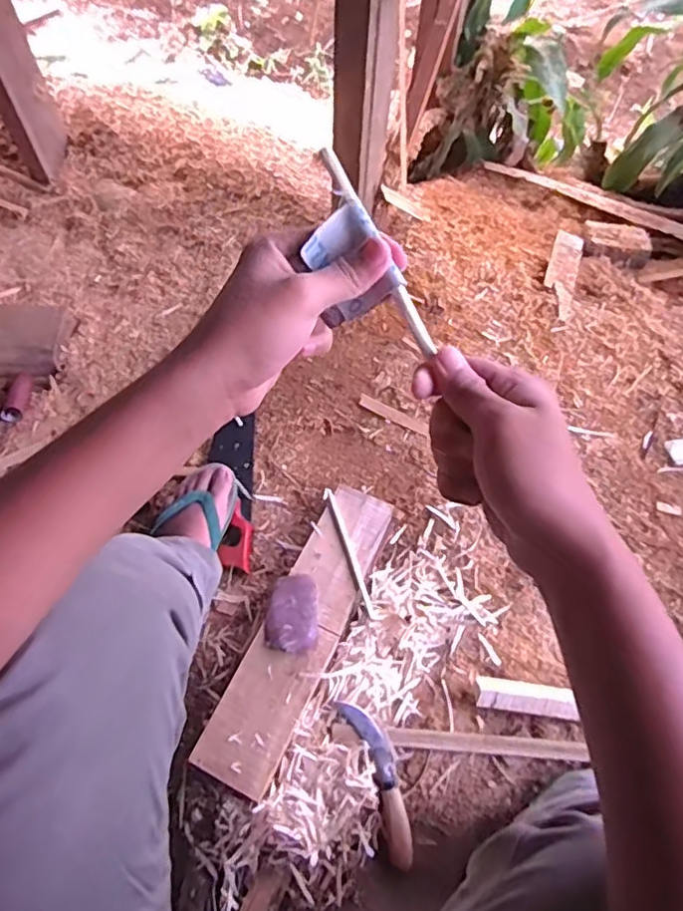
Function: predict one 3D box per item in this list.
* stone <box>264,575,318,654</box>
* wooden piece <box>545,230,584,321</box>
[{"bbox_3d":[-0.063,0.201,0.804,0.065,0.019,0.101,2,60,2],"label":"stone"},{"bbox_3d":[0.432,-0.364,1.216,0.057,0.006,0.263,16,61,10],"label":"wooden piece"}]

